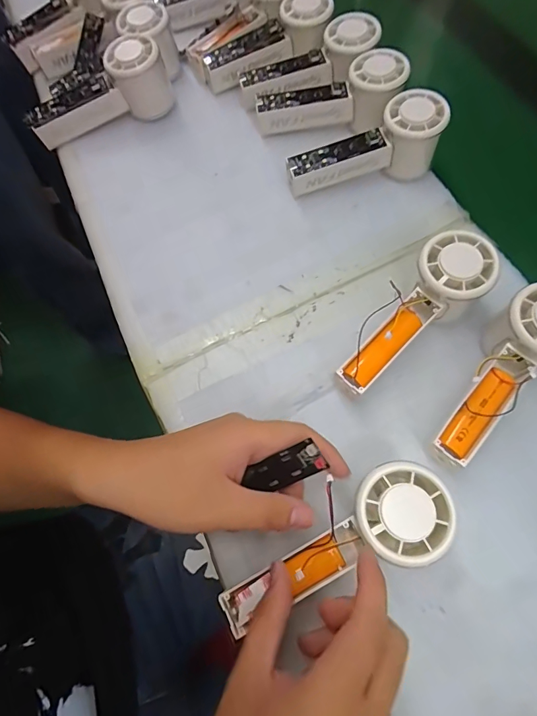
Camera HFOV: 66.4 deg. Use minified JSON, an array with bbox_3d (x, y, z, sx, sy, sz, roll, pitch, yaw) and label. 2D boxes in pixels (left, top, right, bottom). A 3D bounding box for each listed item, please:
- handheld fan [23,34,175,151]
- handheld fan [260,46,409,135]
[{"bbox_3d":[-0.181,-0.280,0.432,0.149,0.062,0.057,-19,67,-7],"label":"handheld fan"},{"bbox_3d":[0.061,-0.269,0.425,0.148,0.063,0.049,-5,66,-1],"label":"handheld fan"}]

